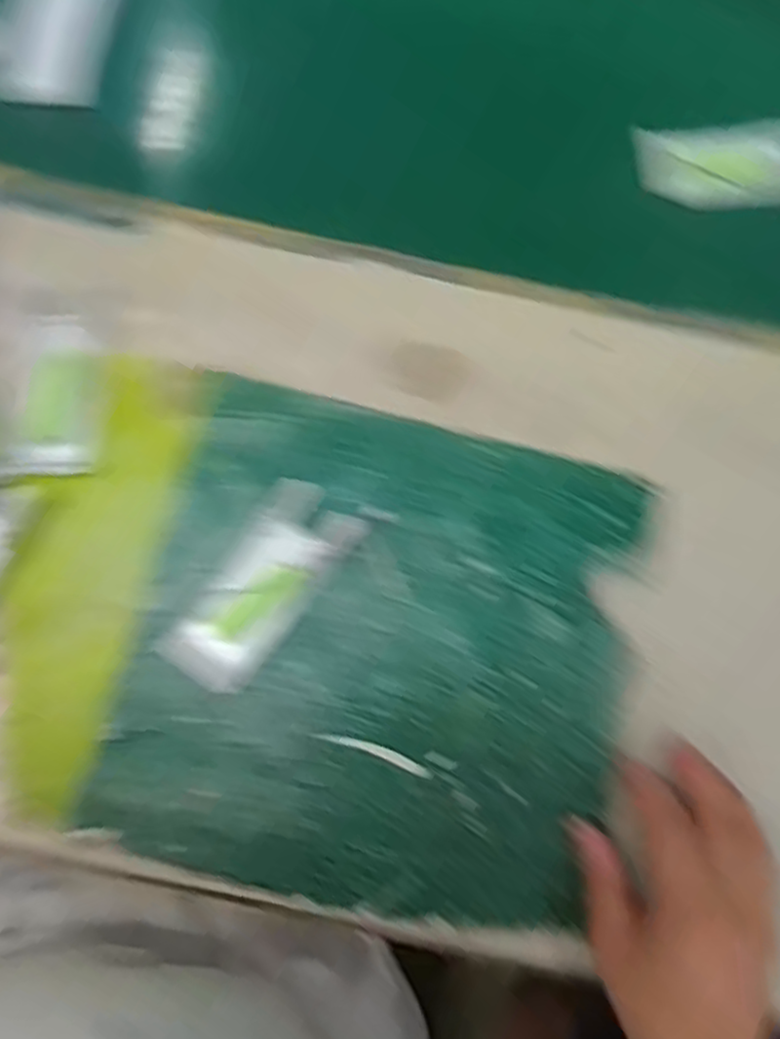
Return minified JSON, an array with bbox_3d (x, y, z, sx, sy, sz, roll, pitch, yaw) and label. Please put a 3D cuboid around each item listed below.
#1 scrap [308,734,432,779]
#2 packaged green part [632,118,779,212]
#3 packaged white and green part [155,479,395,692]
[{"bbox_3d":[-0.008,0.114,0.360,0.060,0.004,0.007,20,76,3],"label":"scrap"},{"bbox_3d":[0.213,-0.212,0.442,0.132,0.017,0.051,-5,78,-2],"label":"packaged green part"},{"bbox_3d":[-0.060,0.031,0.373,0.052,0.005,0.118,33,79,6],"label":"packaged white and green part"}]

